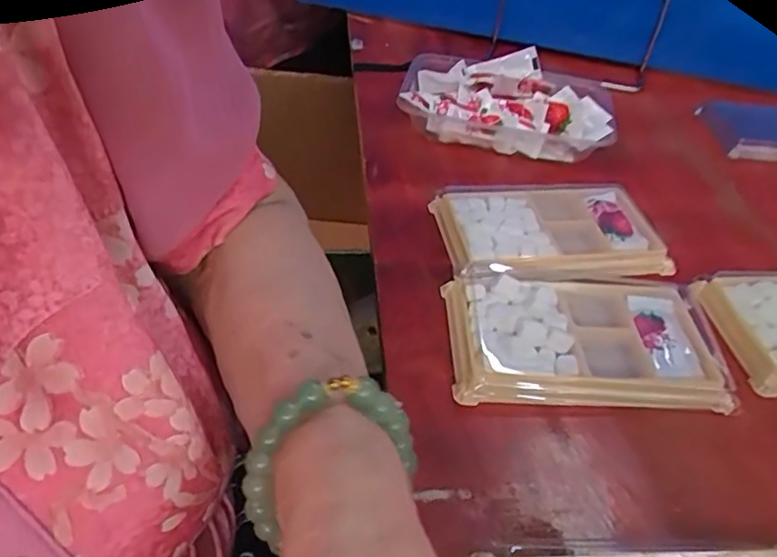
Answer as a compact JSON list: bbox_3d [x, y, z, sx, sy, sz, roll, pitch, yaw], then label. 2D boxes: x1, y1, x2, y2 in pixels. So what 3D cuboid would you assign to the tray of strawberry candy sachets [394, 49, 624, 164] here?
[{"bbox_3d":[0.093,-0.141,0.482,0.164,0.033,0.104,11,48,6],"label":"tray of strawberry candy sachets"}]

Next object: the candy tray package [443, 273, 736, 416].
[{"bbox_3d":[0.102,0.028,0.319,0.138,0.017,0.083,1,47,-3],"label":"candy tray package"}]

